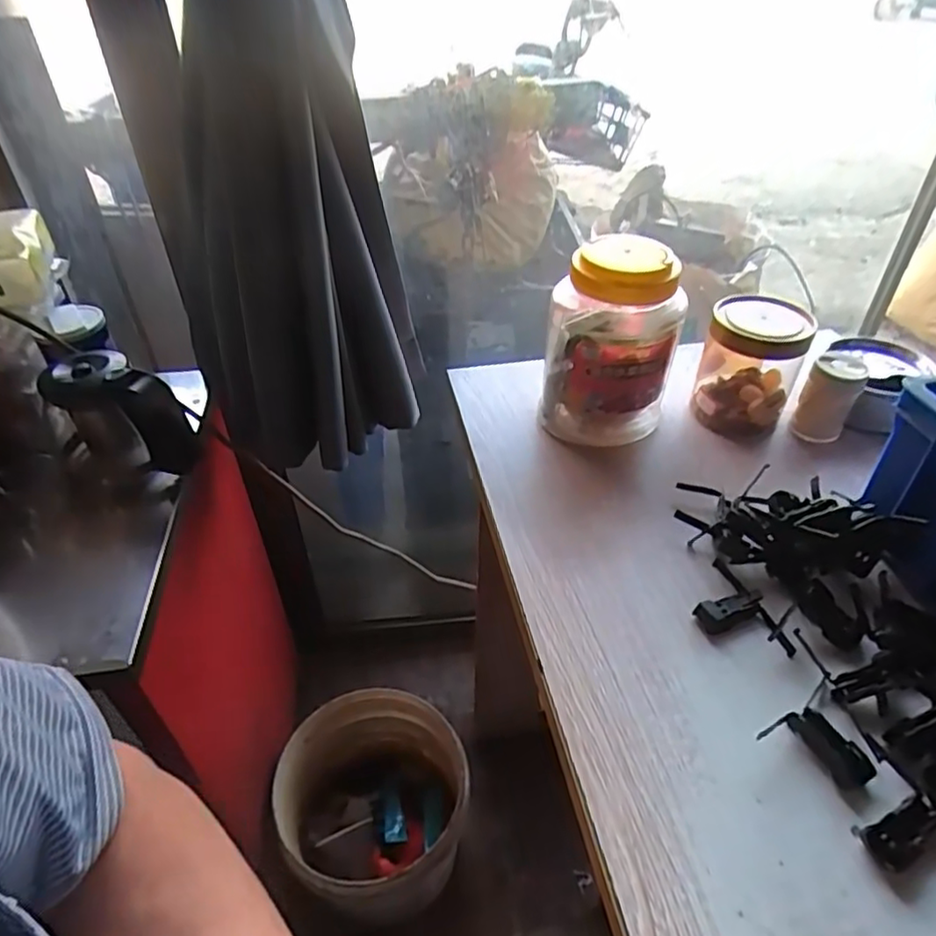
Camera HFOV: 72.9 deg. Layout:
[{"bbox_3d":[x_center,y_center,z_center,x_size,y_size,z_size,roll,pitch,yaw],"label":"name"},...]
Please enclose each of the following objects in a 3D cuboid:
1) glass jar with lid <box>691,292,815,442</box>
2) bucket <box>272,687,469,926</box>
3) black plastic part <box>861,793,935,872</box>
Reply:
[{"bbox_3d":[0.262,-0.094,0.591,0.083,0.109,0.091,0,42,0],"label":"glass jar with lid"},{"bbox_3d":[-0.128,0.503,0.935,0.248,0.225,0.253,0,42,0],"label":"bucket"},{"bbox_3d":[0.232,0.192,0.334,0.044,0.014,0.021,-17,44,-17],"label":"black plastic part"}]

